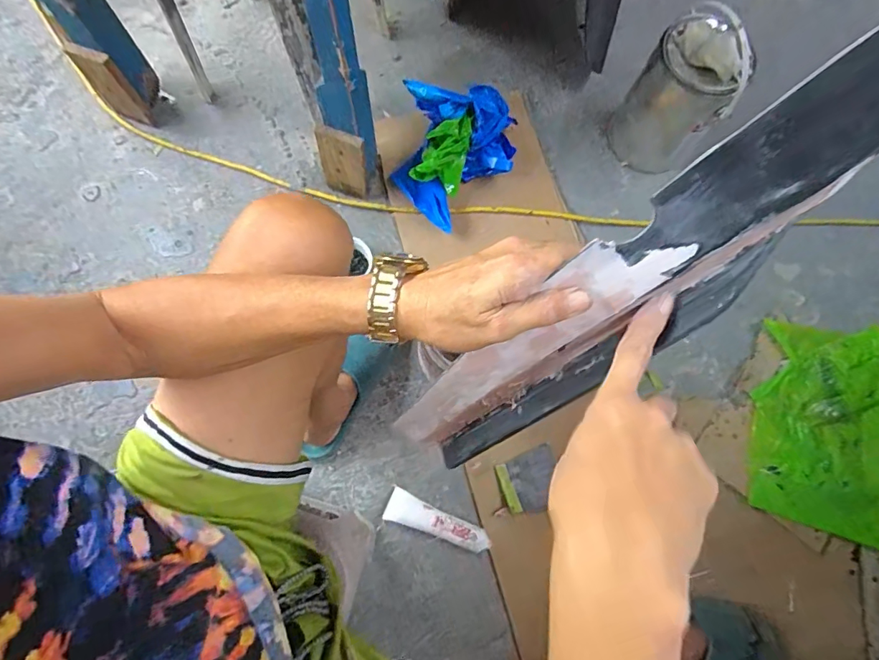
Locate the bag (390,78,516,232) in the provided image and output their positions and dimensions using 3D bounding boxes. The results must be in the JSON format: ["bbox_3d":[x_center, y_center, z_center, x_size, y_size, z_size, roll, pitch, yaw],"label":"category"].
[{"bbox_3d":[0.027,-0.328,0.878,0.215,0.111,0.284,11,75,1],"label":"bag"}]

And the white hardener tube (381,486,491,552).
[{"bbox_3d":[-0.003,0.306,0.734,0.168,0.025,0.045,24,76,4],"label":"white hardener tube"}]

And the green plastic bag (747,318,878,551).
[{"bbox_3d":[0.701,0.156,0.809,0.295,0.049,0.385,19,75,3],"label":"green plastic bag"}]

